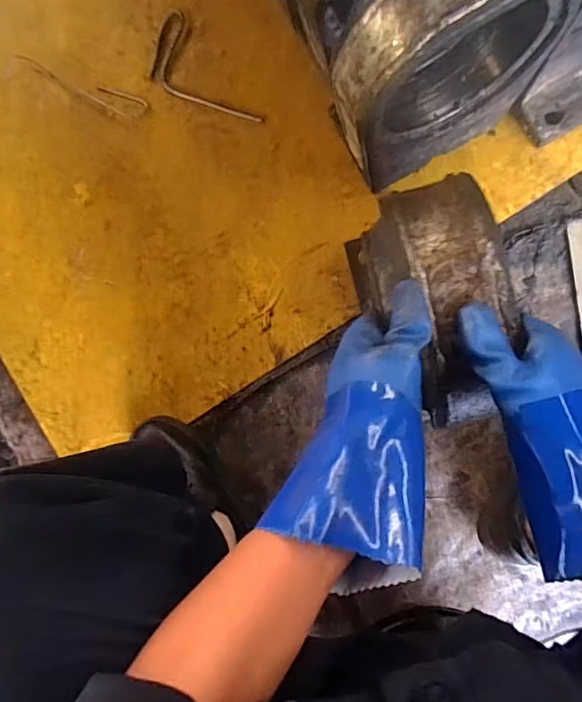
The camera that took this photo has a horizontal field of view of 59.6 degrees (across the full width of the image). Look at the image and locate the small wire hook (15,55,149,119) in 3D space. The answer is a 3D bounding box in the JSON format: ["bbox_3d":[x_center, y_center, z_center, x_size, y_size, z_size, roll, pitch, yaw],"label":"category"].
[{"bbox_3d":[-0.325,-0.404,0.781,0.229,0.004,0.034,22,90,7],"label":"small wire hook"}]

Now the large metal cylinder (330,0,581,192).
[{"bbox_3d":[0.162,-0.305,0.549,0.228,0.266,0.087,-28,85,6],"label":"large metal cylinder"}]

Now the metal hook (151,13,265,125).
[{"bbox_3d":[-0.145,-0.404,0.761,0.091,0.004,0.224,-36,84,3],"label":"metal hook"}]

